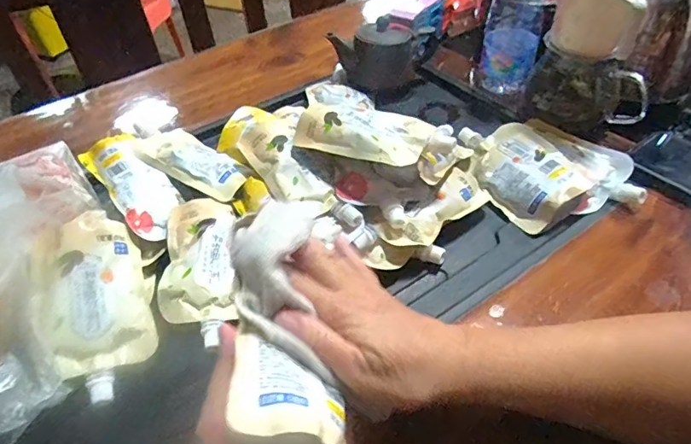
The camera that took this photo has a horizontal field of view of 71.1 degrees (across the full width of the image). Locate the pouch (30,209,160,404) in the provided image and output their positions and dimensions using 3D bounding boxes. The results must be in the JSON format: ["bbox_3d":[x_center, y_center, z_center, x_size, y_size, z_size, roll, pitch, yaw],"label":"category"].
[{"bbox_3d":[-0.209,0.065,0.405,0.085,0.029,0.151,-14,74,-31],"label":"pouch"}]

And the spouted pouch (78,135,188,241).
[{"bbox_3d":[-0.204,-0.038,0.473,0.057,0.022,0.128,-33,70,-24],"label":"spouted pouch"}]

